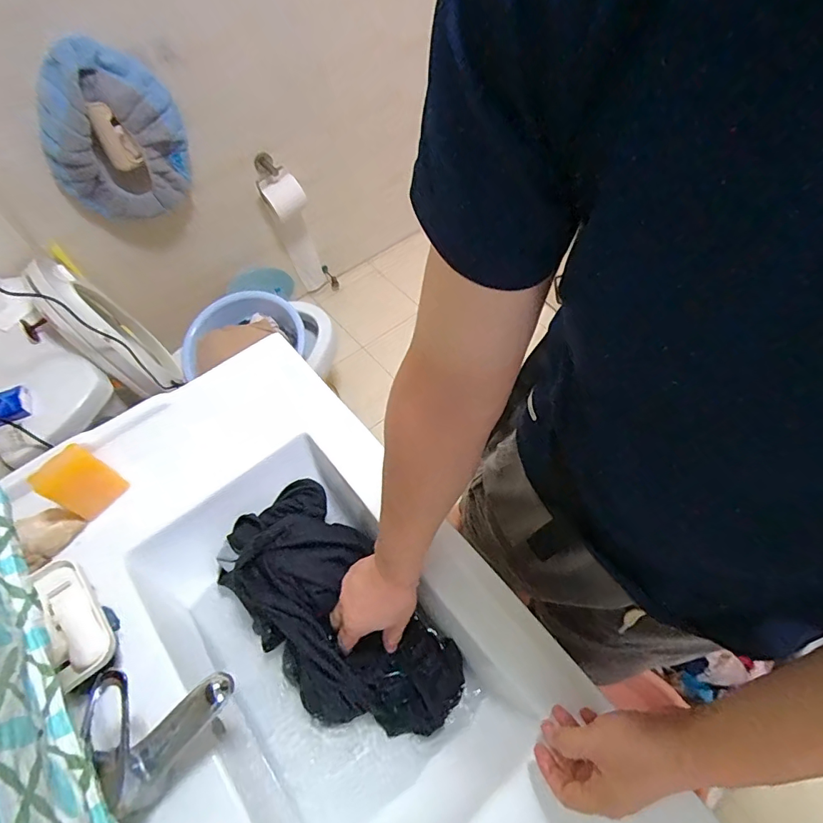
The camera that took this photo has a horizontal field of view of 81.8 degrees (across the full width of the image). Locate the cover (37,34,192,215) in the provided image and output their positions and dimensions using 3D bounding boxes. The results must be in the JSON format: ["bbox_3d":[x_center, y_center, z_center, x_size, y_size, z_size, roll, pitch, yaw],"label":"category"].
[{"bbox_3d":[-0.692,-0.640,1.122,0.309,0.389,0.081,-35,72,-25],"label":"cover"}]

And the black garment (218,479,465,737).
[{"bbox_3d":[-0.102,0.266,0.624,0.177,0.079,0.351,-39,78,-20],"label":"black garment"}]

